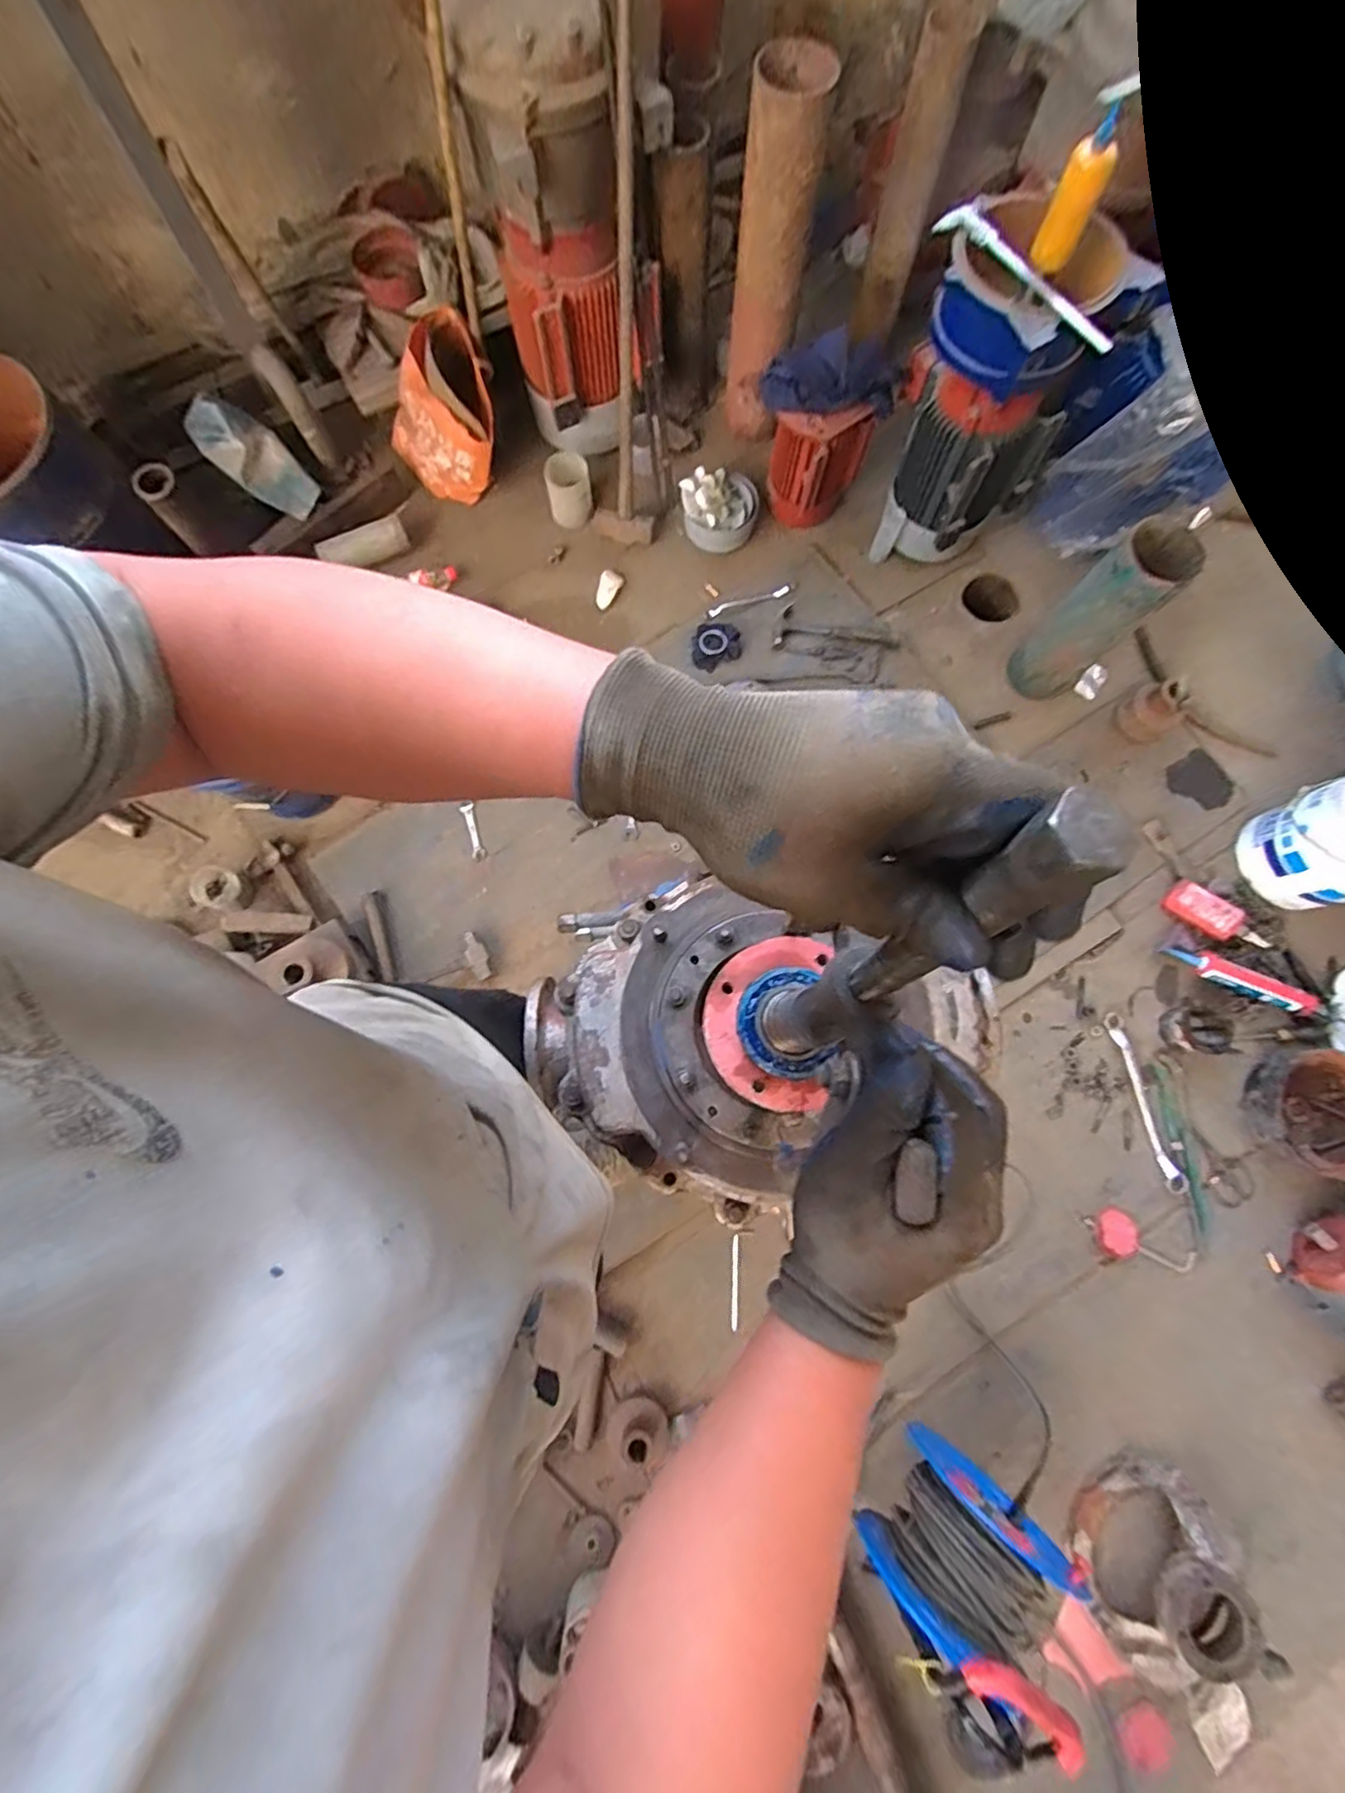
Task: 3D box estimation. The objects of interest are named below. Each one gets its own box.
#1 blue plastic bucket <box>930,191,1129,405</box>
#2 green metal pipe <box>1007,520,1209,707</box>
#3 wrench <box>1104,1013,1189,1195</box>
[{"bbox_3d":[0.660,-1.144,1.243,0.299,0.176,0.281,-41,82,-8],"label":"blue plastic bucket"},{"bbox_3d":[0.927,-0.607,1.451,0.125,0.403,0.157,-36,80,-9],"label":"green metal pipe"},{"bbox_3d":[1.039,0.450,1.419,0.042,0.026,0.382,-13,79,-3],"label":"wrench"}]

